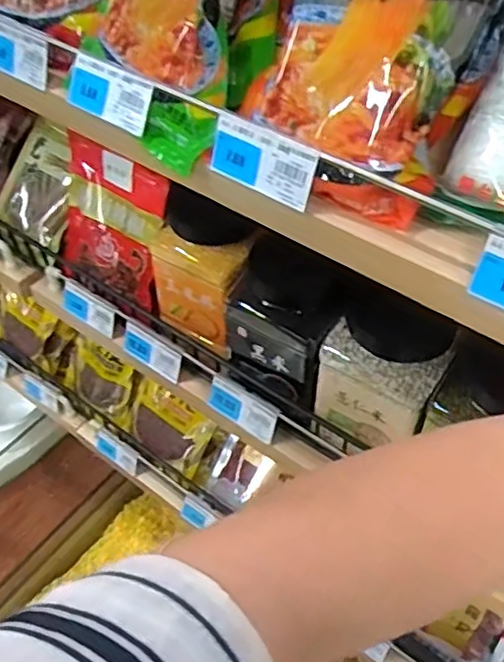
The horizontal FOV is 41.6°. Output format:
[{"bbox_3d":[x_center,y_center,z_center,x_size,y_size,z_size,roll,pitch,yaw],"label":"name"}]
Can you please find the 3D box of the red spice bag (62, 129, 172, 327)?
[{"bbox_3d":[-0.157,-0.114,0.732,0.162,0.161,0.022,30,28,29],"label":"red spice bag"}]

